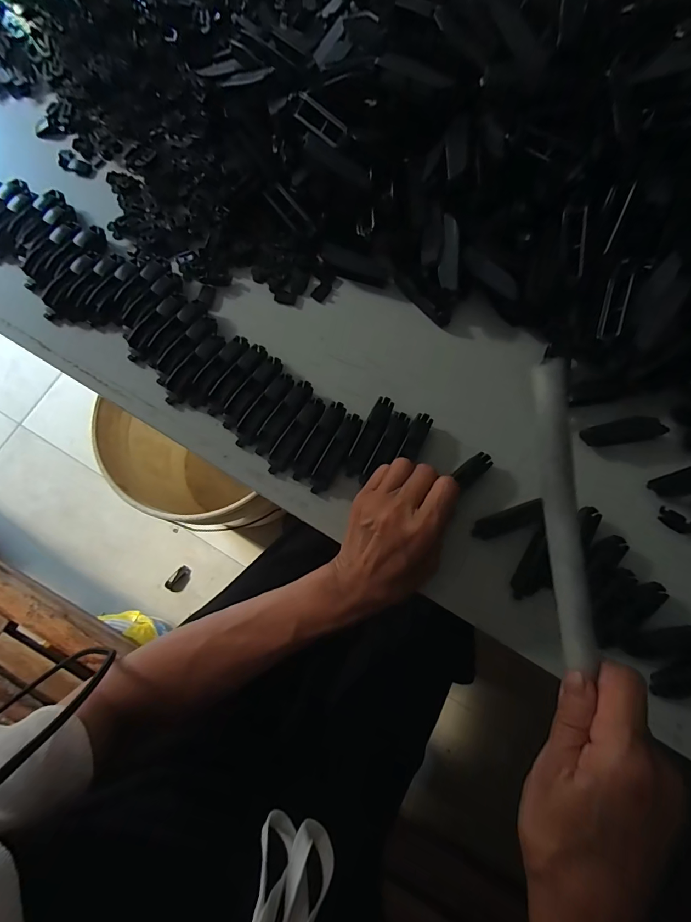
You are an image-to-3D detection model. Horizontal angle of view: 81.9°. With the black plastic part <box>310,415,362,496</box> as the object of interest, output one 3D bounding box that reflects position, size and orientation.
[{"bbox_3d":[-0.008,-0.006,0.349,0.017,0.016,0.075,28,78,5],"label":"black plastic part"}]

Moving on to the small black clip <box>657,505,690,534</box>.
[{"bbox_3d":[0.286,0.053,0.343,0.032,0.010,0.012,37,79,6],"label":"small black clip"}]

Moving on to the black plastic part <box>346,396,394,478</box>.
[{"bbox_3d":[0.022,-0.022,0.348,0.018,0.011,0.074,26,78,4],"label":"black plastic part"}]

